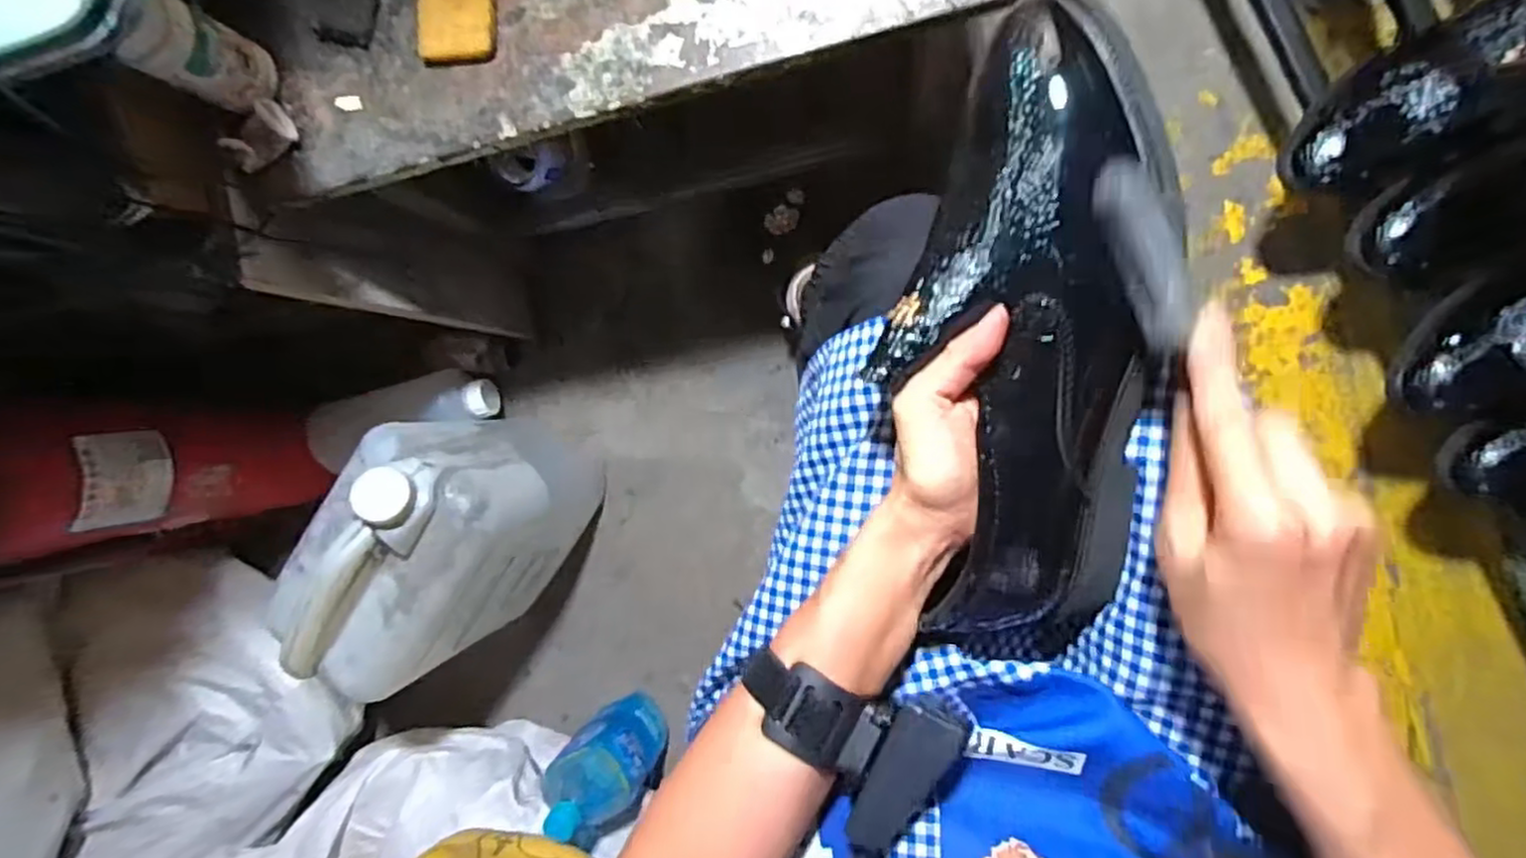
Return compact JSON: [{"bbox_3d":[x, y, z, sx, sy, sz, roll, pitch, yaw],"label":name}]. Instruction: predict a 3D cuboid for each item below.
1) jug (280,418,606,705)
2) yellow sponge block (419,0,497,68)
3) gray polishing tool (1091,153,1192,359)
[{"bbox_3d":[-0.312,0.116,0.732,0.153,0.329,0.237,33,97,5],"label":"jug"},{"bbox_3d":[-0.202,-0.282,0.465,0.054,0.012,0.074,1,93,8],"label":"yellow sponge block"},{"bbox_3d":[0.151,-0.069,0.277,0.020,0.014,0.075,-19,91,9],"label":"gray polishing tool"}]

